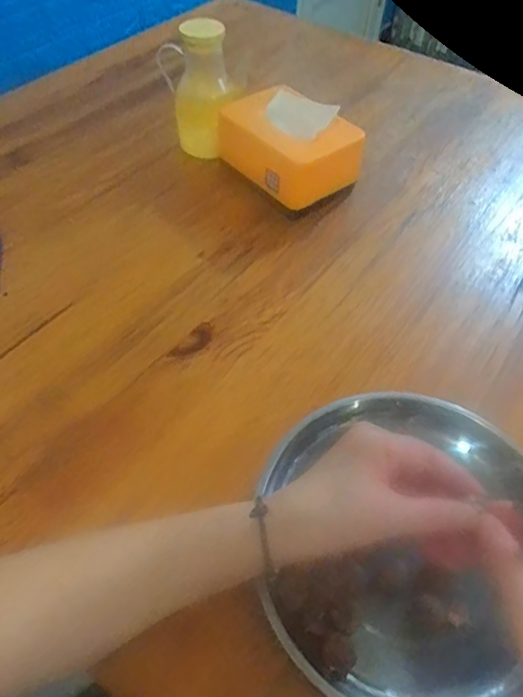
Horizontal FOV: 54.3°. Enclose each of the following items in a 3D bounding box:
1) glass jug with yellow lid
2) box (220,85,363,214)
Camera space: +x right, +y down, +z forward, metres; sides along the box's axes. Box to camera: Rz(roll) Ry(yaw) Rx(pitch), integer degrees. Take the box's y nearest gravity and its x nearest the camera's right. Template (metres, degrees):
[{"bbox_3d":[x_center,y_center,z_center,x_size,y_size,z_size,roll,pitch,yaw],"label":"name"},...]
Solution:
[{"bbox_3d":[-0.080,-0.320,0.649,0.082,0.154,0.067,-5,53,-8],"label":"glass jug with yellow lid"},{"bbox_3d":[0.030,-0.247,0.633,0.114,0.095,0.156,-32,61,-23],"label":"box"}]

